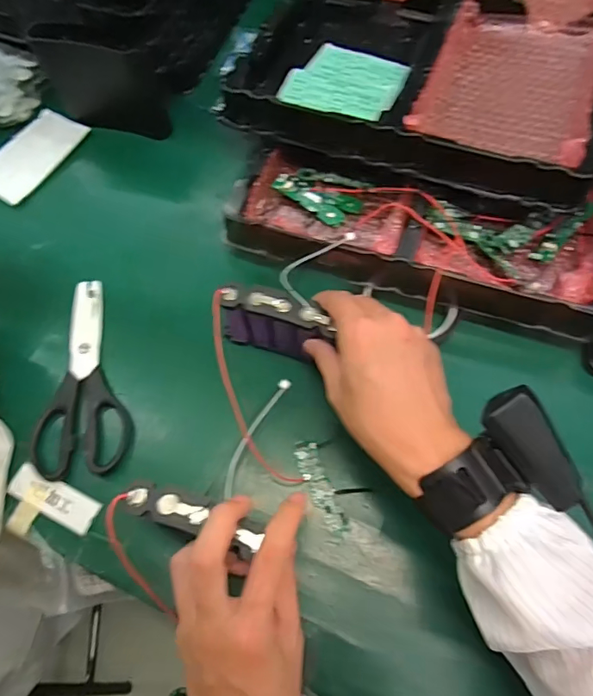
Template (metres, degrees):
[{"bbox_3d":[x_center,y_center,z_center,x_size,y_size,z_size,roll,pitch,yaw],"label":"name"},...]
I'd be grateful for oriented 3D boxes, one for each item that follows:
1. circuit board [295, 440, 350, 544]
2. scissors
[{"bbox_3d":[0.020,0.114,0.392,0.021,0.007,0.082,-20,66,-5],"label":"circuit board"},{"bbox_3d":[-0.200,0.022,0.444,0.080,0.008,0.190,-14,66,-3],"label":"scissors"}]

